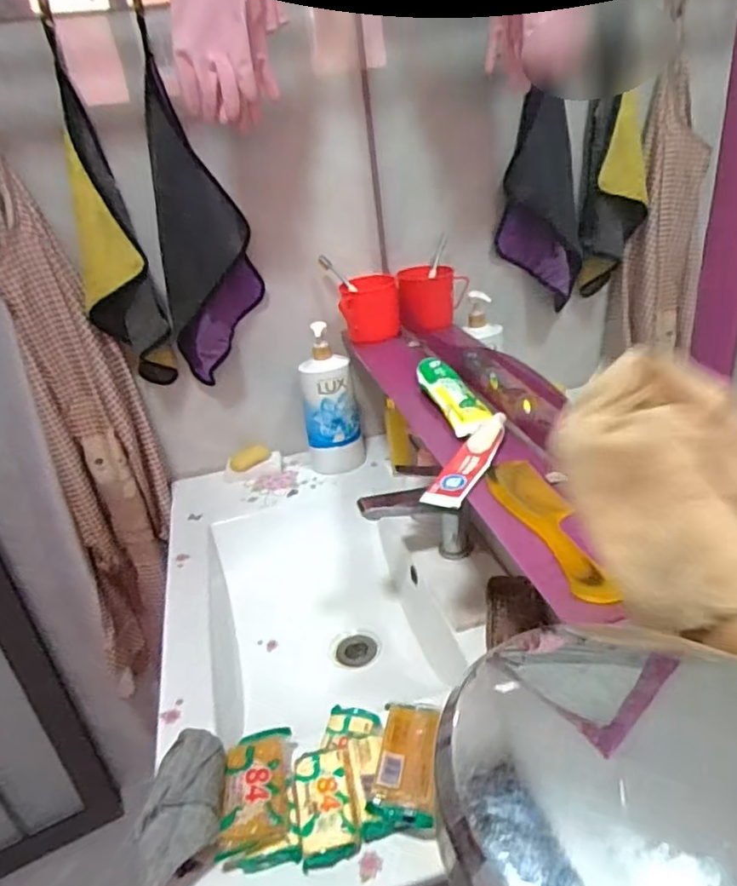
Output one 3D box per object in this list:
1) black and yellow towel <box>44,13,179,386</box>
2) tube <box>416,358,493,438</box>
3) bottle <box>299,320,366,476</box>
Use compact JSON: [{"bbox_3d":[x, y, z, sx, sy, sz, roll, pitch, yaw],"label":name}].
[{"bbox_3d":[-0.396,-0.310,0.930,0.107,0.475,0.070,-17,29,-17],"label":"black and yellow towel"},{"bbox_3d":[0.104,-0.061,0.764,0.047,0.025,0.190,-12,28,-8],"label":"tube"},{"bbox_3d":[-0.069,-0.068,1.098,0.100,0.254,0.065,-10,28,-4],"label":"bottle"}]

